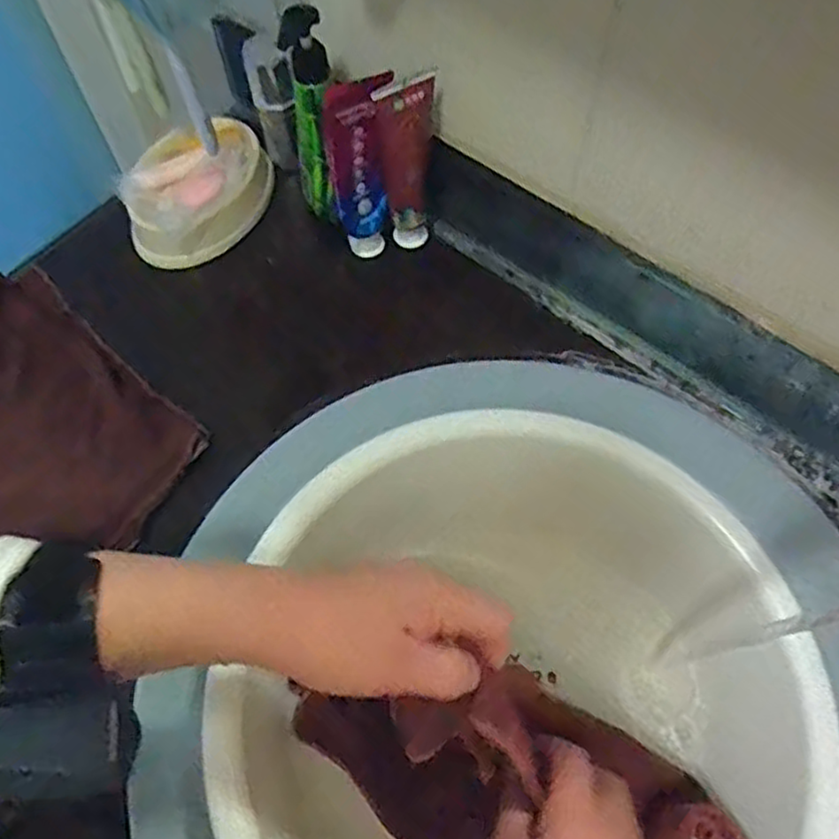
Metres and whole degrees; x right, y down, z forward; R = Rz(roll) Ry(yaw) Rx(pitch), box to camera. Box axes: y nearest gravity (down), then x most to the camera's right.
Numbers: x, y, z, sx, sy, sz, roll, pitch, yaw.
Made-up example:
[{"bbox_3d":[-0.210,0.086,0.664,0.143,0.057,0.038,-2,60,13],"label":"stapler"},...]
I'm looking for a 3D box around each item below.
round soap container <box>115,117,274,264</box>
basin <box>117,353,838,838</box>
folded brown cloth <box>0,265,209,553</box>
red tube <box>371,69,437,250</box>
[{"bbox_3d":[-0.196,-0.203,0.625,0.114,0.059,0.135,6,63,3],"label":"round soap container"},{"bbox_3d":[0.060,0.167,0.475,0.454,0.143,0.441,0,63,0],"label":"basin"},{"bbox_3d":[-0.302,-0.002,0.542,0.253,0.025,0.163,39,69,18],"label":"folded brown cloth"},{"bbox_3d":[-0.009,-0.195,0.554,0.045,0.159,0.024,-20,63,-10],"label":"red tube"}]

